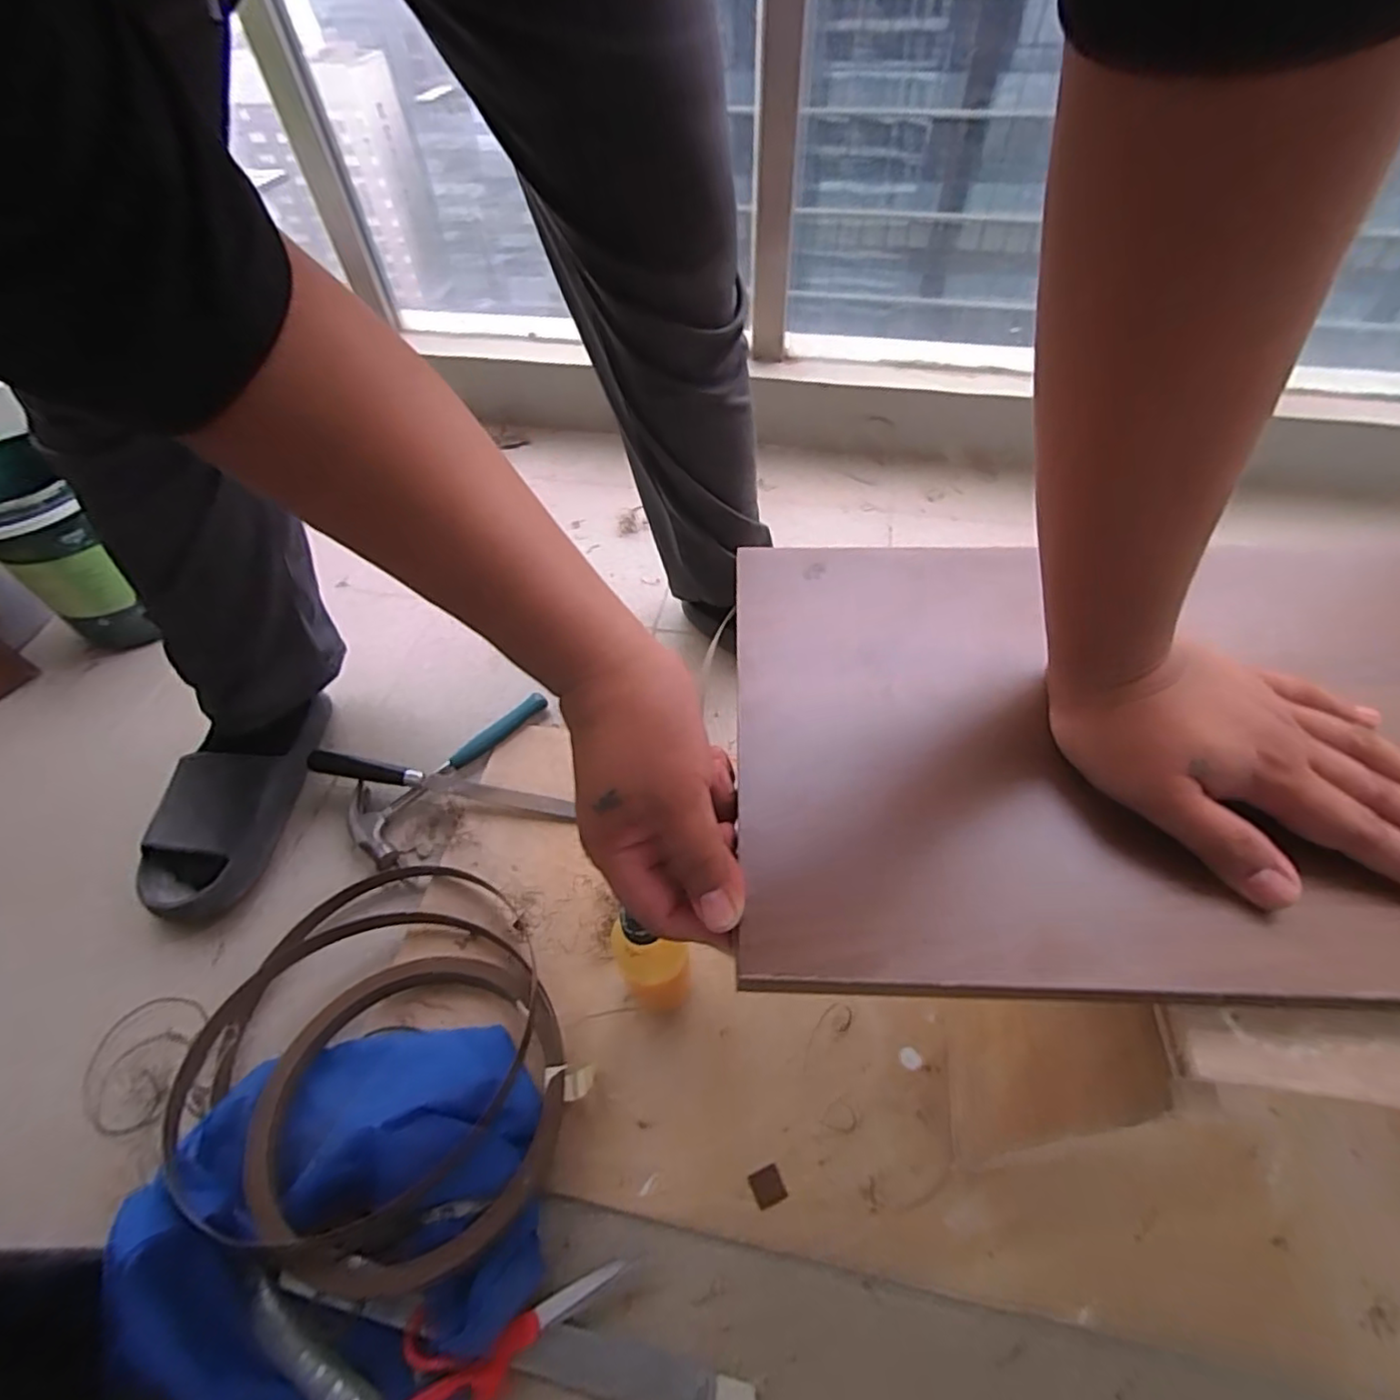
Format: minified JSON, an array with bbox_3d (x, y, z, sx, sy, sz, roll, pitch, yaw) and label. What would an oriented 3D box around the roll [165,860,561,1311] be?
[{"bbox_3d":[-0.261,0.274,0.511,0.266,0.074,0.326,-20,55,-13],"label":"roll"}]

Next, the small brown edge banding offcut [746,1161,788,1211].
[{"bbox_3d":[0.052,0.374,0.490,0.024,0.004,0.024,-20,55,-13],"label":"small brown edge banding offcut"}]

